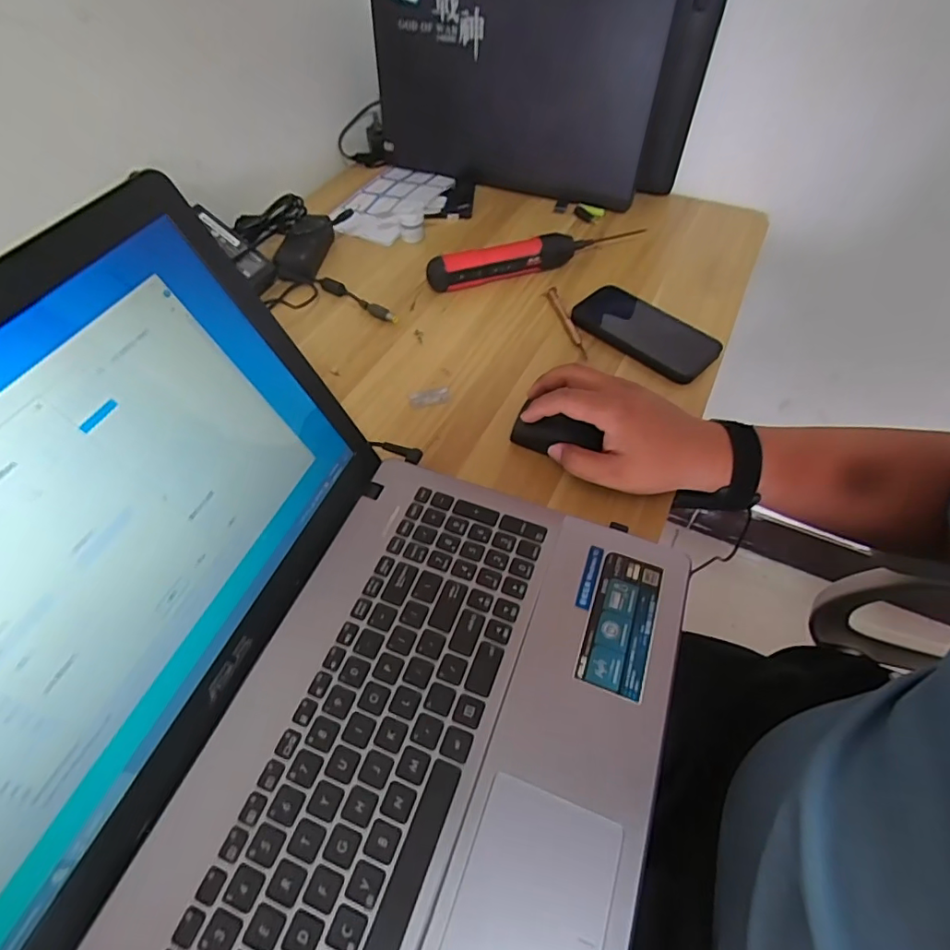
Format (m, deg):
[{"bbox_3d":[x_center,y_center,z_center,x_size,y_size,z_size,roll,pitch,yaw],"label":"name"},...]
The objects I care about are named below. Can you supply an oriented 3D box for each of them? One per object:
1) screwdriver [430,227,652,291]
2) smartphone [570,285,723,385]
[{"bbox_3d":[0.073,-0.258,0.608,0.259,0.041,0.032,-14,54,-9],"label":"screwdriver"},{"bbox_3d":[0.176,-0.150,0.539,0.070,0.016,0.148,-35,60,-22],"label":"smartphone"}]

